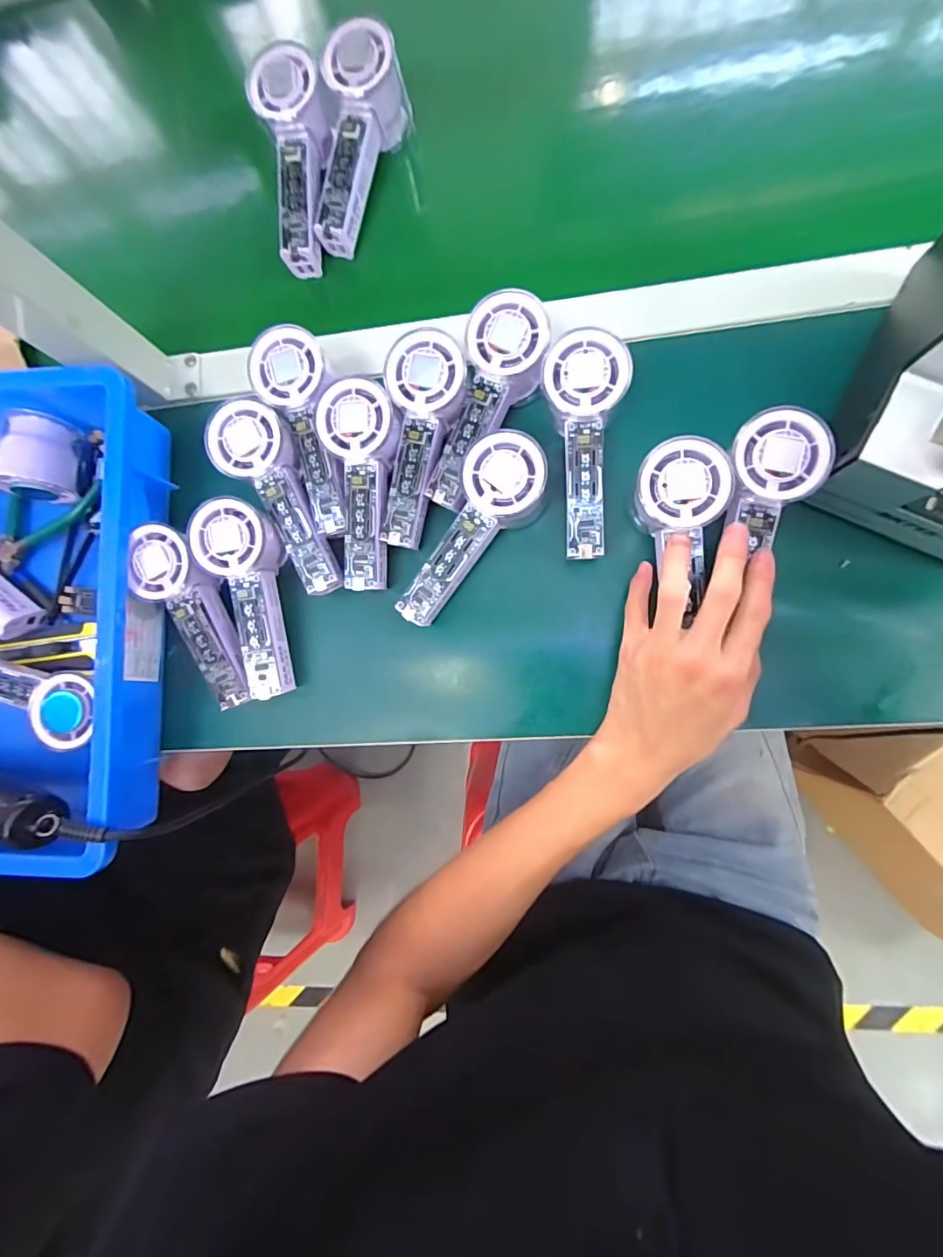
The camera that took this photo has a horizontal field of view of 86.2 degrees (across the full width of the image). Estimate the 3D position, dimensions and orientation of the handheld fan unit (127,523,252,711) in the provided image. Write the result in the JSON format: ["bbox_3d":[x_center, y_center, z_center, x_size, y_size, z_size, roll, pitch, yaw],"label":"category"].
[{"bbox_3d":[-0.208,-0.009,0.387,0.045,0.034,0.142,-26,95,6],"label":"handheld fan unit"}]

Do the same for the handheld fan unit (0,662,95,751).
[{"bbox_3d":[-0.344,0.054,0.392,0.150,0.041,0.052,11,87,9],"label":"handheld fan unit"}]

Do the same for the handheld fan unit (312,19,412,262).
[{"bbox_3d":[-0.090,-0.383,0.412,0.051,0.078,0.138,11,87,9],"label":"handheld fan unit"}]

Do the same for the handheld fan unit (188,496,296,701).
[{"bbox_3d":[-0.166,-0.023,0.385,0.054,0.041,0.149,-8,99,8],"label":"handheld fan unit"}]

